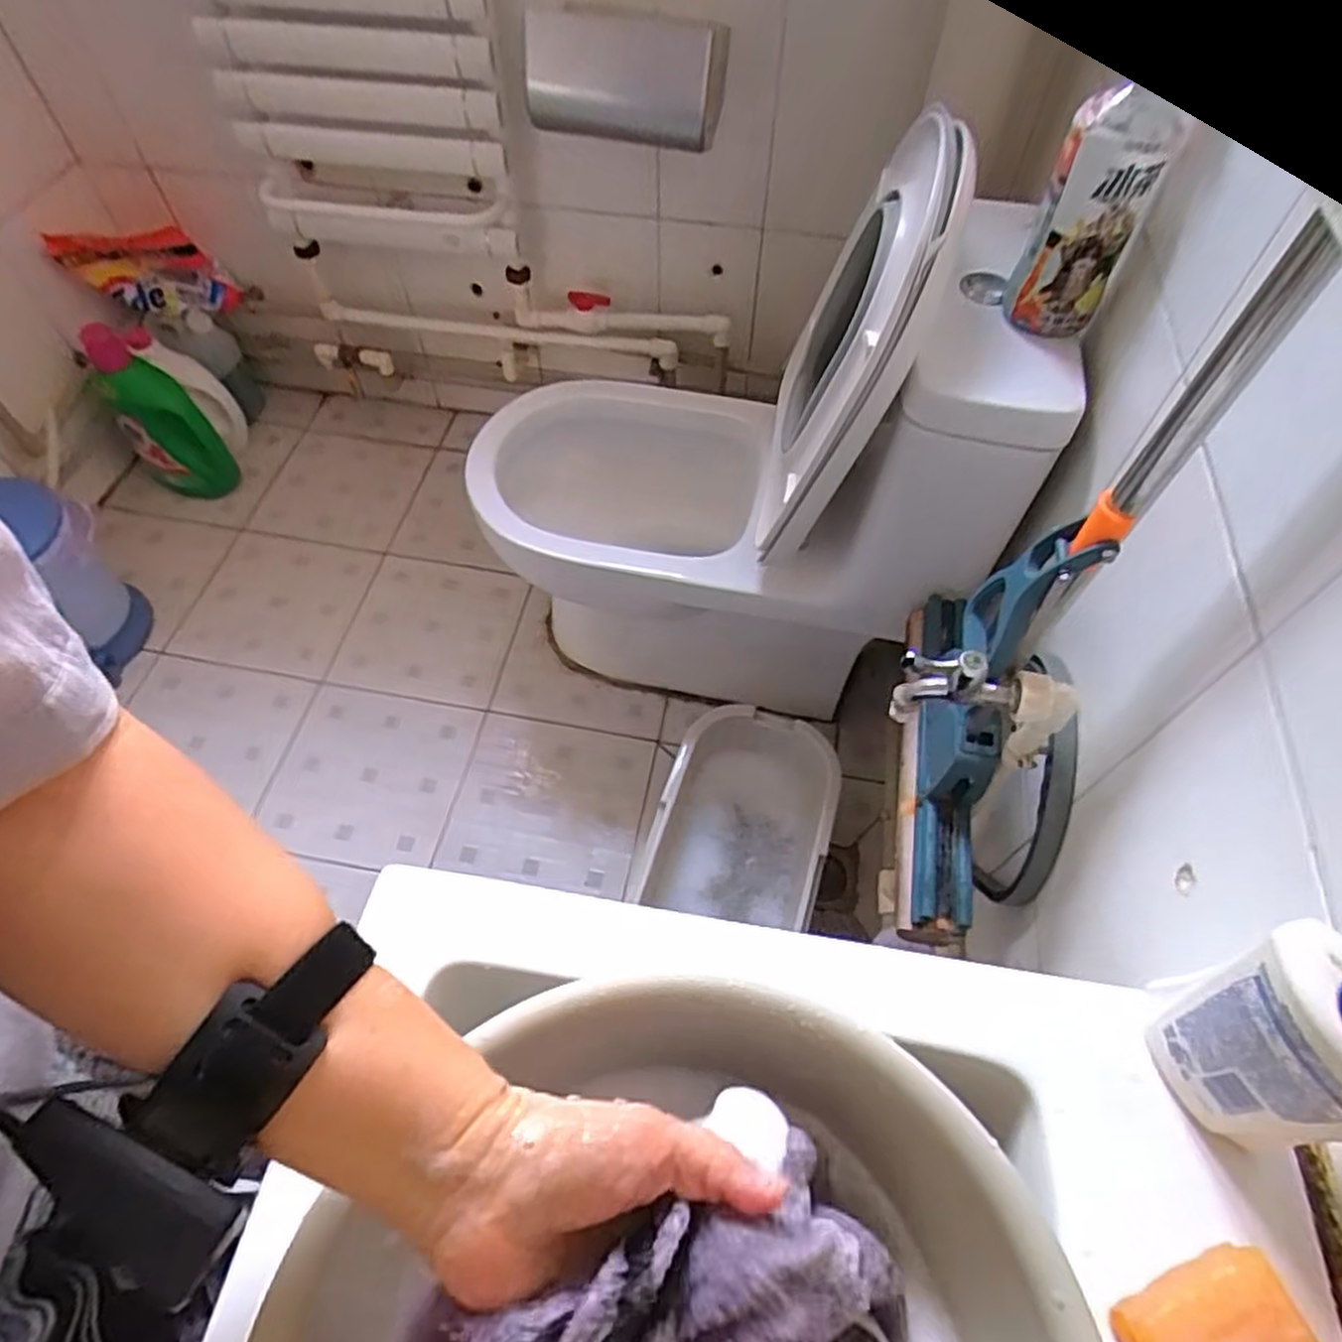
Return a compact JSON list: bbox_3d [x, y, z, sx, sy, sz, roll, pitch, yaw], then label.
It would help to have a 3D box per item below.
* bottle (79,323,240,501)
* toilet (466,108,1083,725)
[{"bbox_3d":[-0.951,-0.466,1.451,0.124,0.342,0.090,-44,40,-23],"label":"bottle"},{"bbox_3d":[0.068,-0.276,1.046,0.682,0.776,0.340,16,59,10],"label":"toilet"}]

